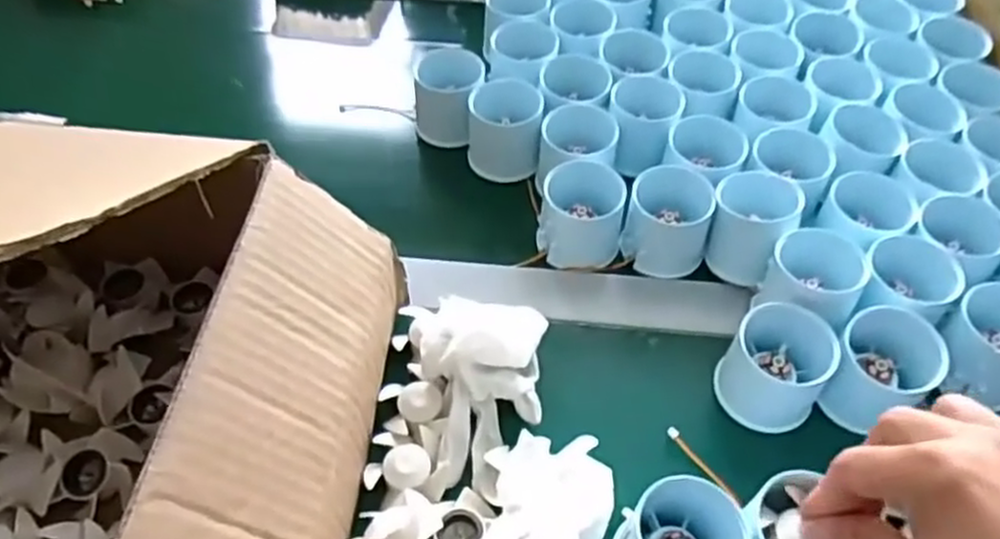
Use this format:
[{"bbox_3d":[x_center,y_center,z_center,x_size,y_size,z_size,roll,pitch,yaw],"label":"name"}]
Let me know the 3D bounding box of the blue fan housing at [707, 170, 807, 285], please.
[{"bbox_3d":[0.156,-0.027,0.477,0.049,0.049,0.052,0,51,0],"label":"blue fan housing"}]

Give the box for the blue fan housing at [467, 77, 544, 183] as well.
[{"bbox_3d":[0.004,-0.102,0.546,0.052,0.053,0.056,4,51,1],"label":"blue fan housing"}]

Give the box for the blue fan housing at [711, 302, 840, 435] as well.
[{"bbox_3d":[0.152,0.053,0.418,0.053,0.056,0.055,0,51,0],"label":"blue fan housing"}]

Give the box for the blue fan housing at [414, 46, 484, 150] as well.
[{"bbox_3d":[-0.038,-0.124,0.559,0.050,0.054,0.050,4,51,1],"label":"blue fan housing"}]

